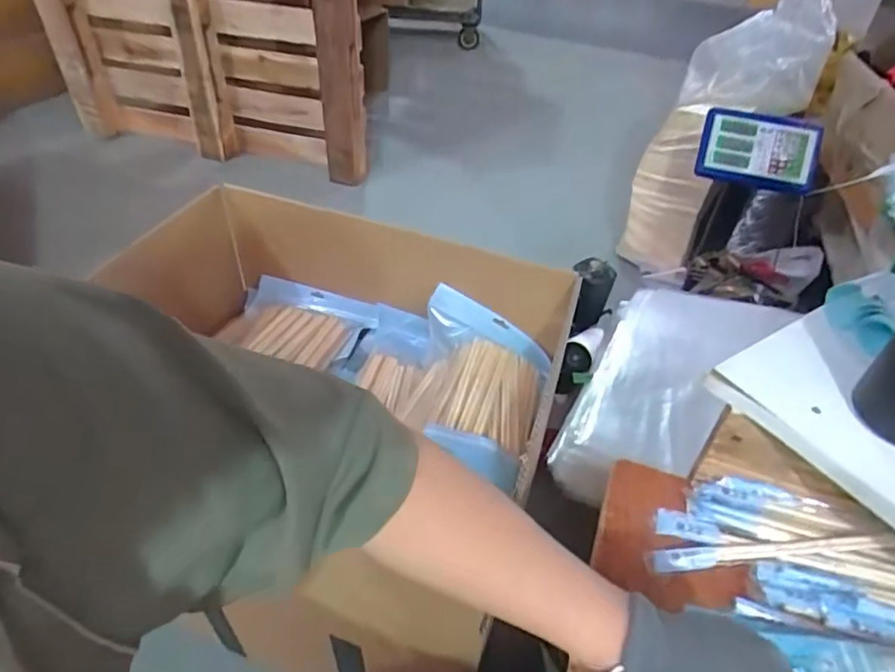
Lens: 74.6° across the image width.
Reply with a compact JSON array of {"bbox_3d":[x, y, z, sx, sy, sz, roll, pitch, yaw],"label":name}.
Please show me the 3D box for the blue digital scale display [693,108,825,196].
[{"bbox_3d":[0.673,-0.400,1.274,0.250,0.147,0.050,10,17,2],"label":"blue digital scale display"}]

